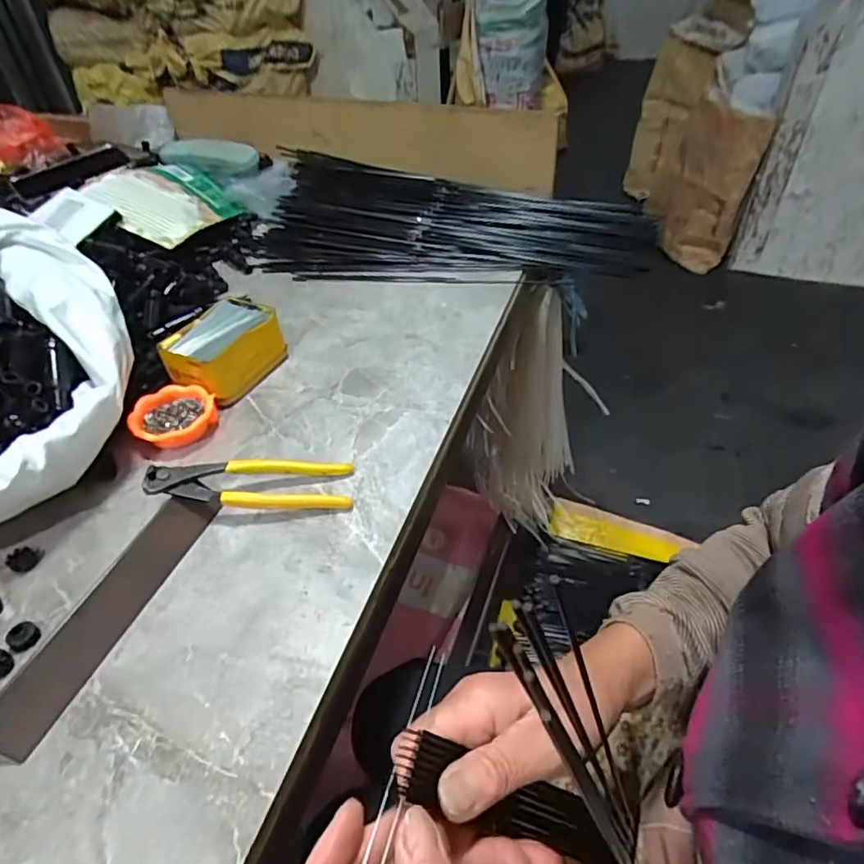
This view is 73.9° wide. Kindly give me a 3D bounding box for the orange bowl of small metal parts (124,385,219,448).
[{"bbox_3d":[-0.250,-0.015,0.560,0.077,0.026,0.068,-16,44,-13],"label":"orange bowl of small metal parts"}]

